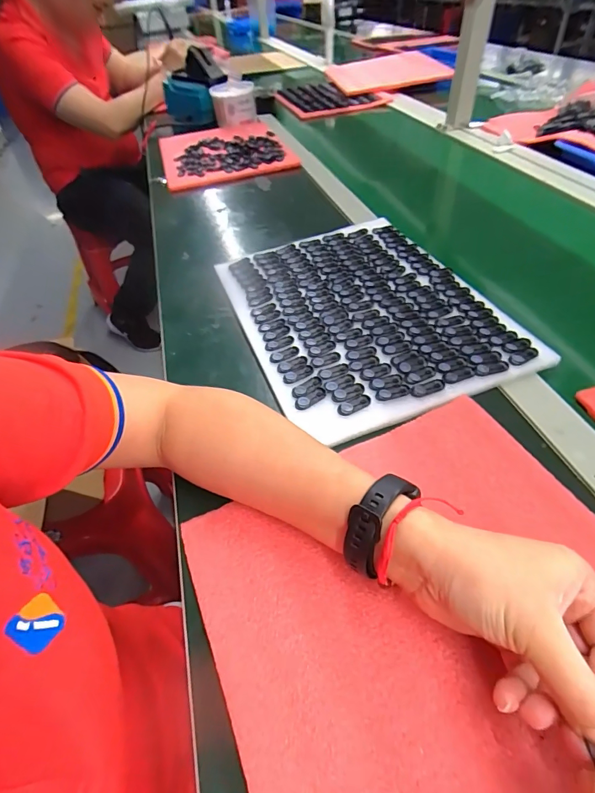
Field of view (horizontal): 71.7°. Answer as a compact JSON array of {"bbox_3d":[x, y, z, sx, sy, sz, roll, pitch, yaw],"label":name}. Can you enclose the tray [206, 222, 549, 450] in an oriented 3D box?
[{"bbox_3d":[0.065,-0.099,0.463,0.249,0.014,0.321,-18,48,-10],"label":"tray"}]

